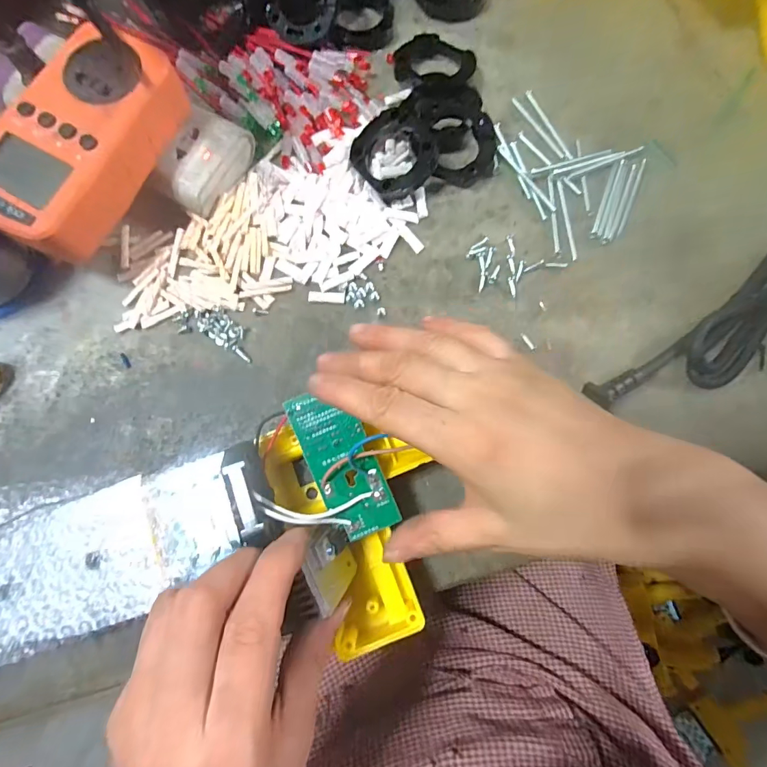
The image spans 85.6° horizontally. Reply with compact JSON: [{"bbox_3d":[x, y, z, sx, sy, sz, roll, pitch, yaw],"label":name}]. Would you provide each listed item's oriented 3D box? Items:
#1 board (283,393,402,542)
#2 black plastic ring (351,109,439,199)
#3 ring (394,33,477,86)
[{"bbox_3d":[-0.021,0.039,0.209,0.033,0.005,0.077,-30,87,-8],"label":"board"},{"bbox_3d":[0.007,-0.153,0.274,0.055,0.023,0.055,0,77,-1],"label":"black plastic ring"},{"bbox_3d":[0.036,-0.235,0.305,0.053,0.015,0.053,0,77,-1],"label":"ring"}]

